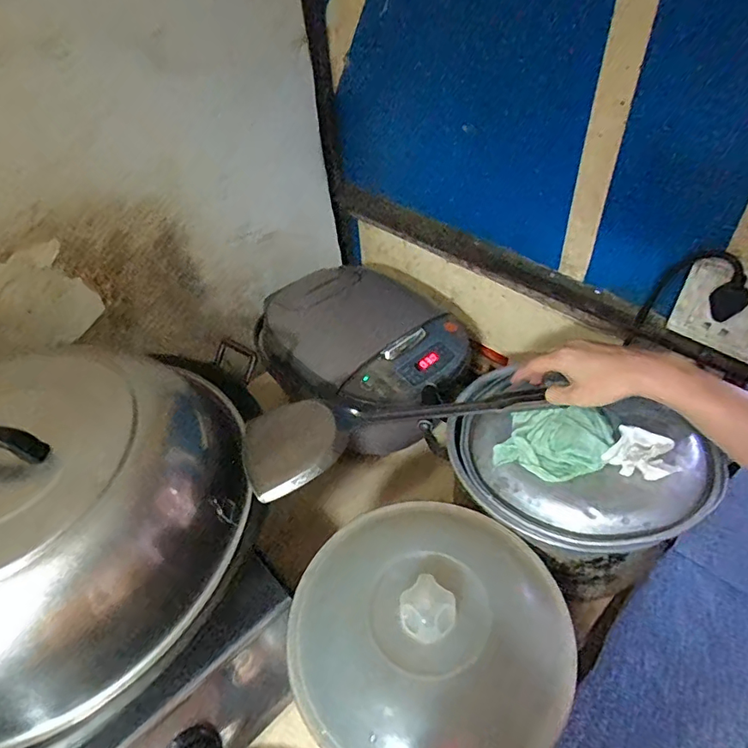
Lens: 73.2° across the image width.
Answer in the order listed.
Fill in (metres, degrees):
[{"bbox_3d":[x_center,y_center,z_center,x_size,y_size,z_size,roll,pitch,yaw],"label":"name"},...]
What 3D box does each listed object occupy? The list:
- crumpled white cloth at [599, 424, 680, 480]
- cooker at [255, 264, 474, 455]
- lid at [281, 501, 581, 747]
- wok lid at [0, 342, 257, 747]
[{"bbox_3d":[0.266,0.079,0.499,0.043,0.028,0.061,-35,50,-28],"label":"crumpled white cloth"},{"bbox_3d":[-0.013,-0.020,0.768,0.330,0.174,0.239,26,51,29],"label":"cooker"},{"bbox_3d":[0.047,0.210,0.439,0.244,0.055,0.229,-3,43,3],"label":"lid"},{"bbox_3d":[-0.291,0.136,0.465,0.313,0.183,0.321,-3,43,3],"label":"wok lid"}]

